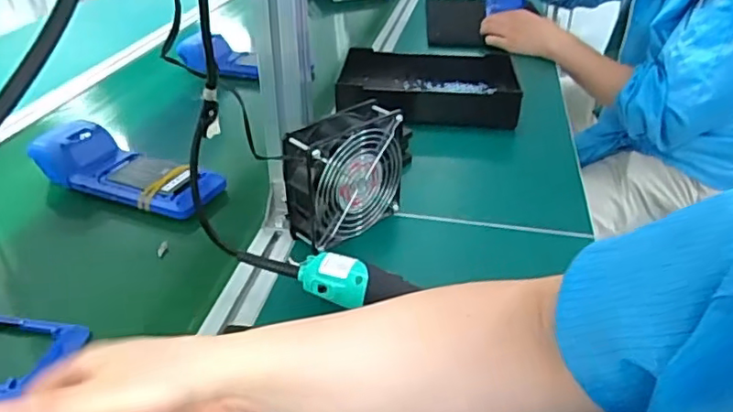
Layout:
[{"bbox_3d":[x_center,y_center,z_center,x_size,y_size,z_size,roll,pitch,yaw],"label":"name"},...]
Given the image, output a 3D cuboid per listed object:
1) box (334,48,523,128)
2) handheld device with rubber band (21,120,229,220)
[{"bbox_3d":[0.092,-0.173,0.853,0.265,0.049,0.173,4,33,4],"label":"box"},{"bbox_3d":[-0.270,-0.044,0.659,0.217,0.059,0.073,14,35,19],"label":"handheld device with rubber band"}]

